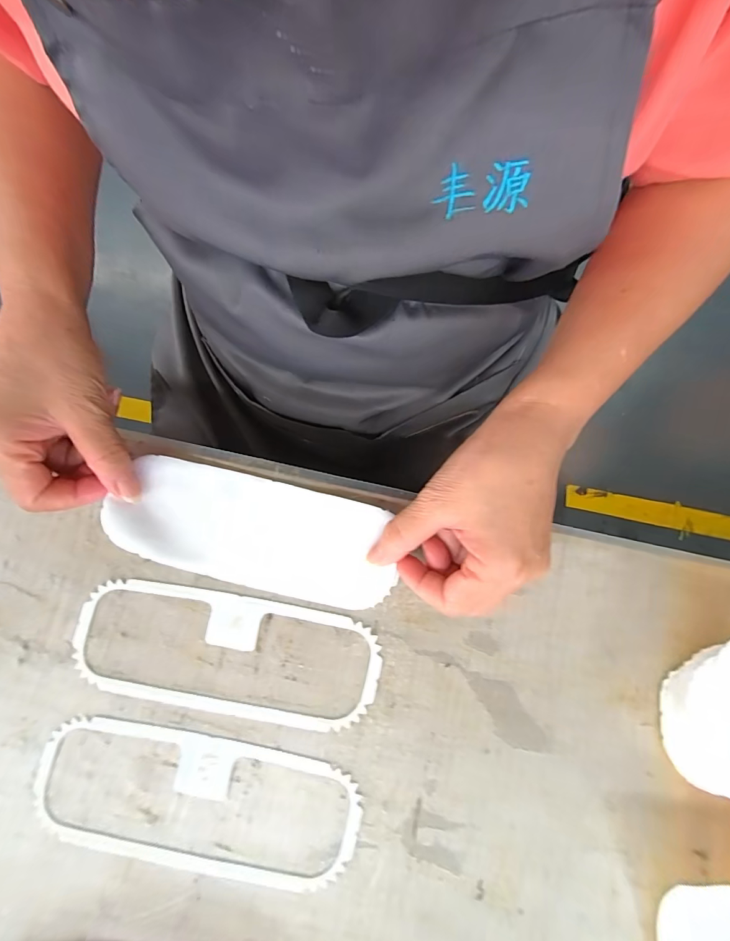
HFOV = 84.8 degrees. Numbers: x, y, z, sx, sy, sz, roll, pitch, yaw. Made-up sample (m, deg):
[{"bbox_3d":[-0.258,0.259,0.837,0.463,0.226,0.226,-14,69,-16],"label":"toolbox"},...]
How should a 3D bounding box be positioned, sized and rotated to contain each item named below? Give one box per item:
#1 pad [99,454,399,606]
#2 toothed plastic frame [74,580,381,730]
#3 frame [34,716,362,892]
[{"bbox_3d":[-0.070,0.040,0.261,0.176,0.019,0.068,15,78,1],"label":"pad"},{"bbox_3d":[-0.088,0.117,0.254,0.193,0.004,0.070,9,78,1],"label":"toothed plastic frame"},{"bbox_3d":[-0.100,0.197,0.236,0.194,0.004,0.068,11,78,2],"label":"frame"}]

